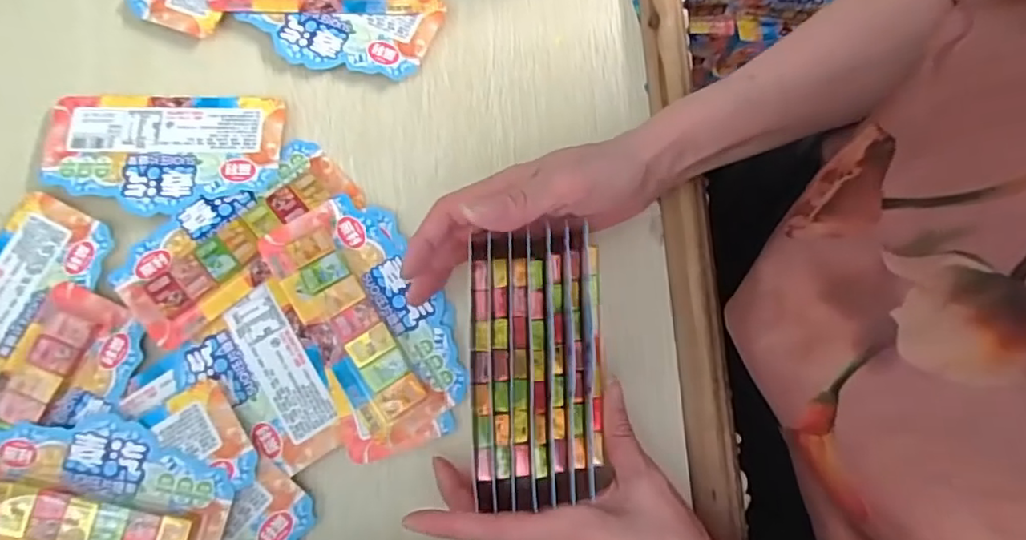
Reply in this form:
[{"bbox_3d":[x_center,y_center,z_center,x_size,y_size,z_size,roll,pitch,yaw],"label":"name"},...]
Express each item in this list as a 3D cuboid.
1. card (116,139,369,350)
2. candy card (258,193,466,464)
[{"bbox_3d":[-0.168,-0.022,0.373,0.145,0.012,0.068,-38,81,-9],"label":"card"},{"bbox_3d":[-0.085,0.028,0.362,0.083,0.014,0.153,-26,79,-7],"label":"candy card"}]

